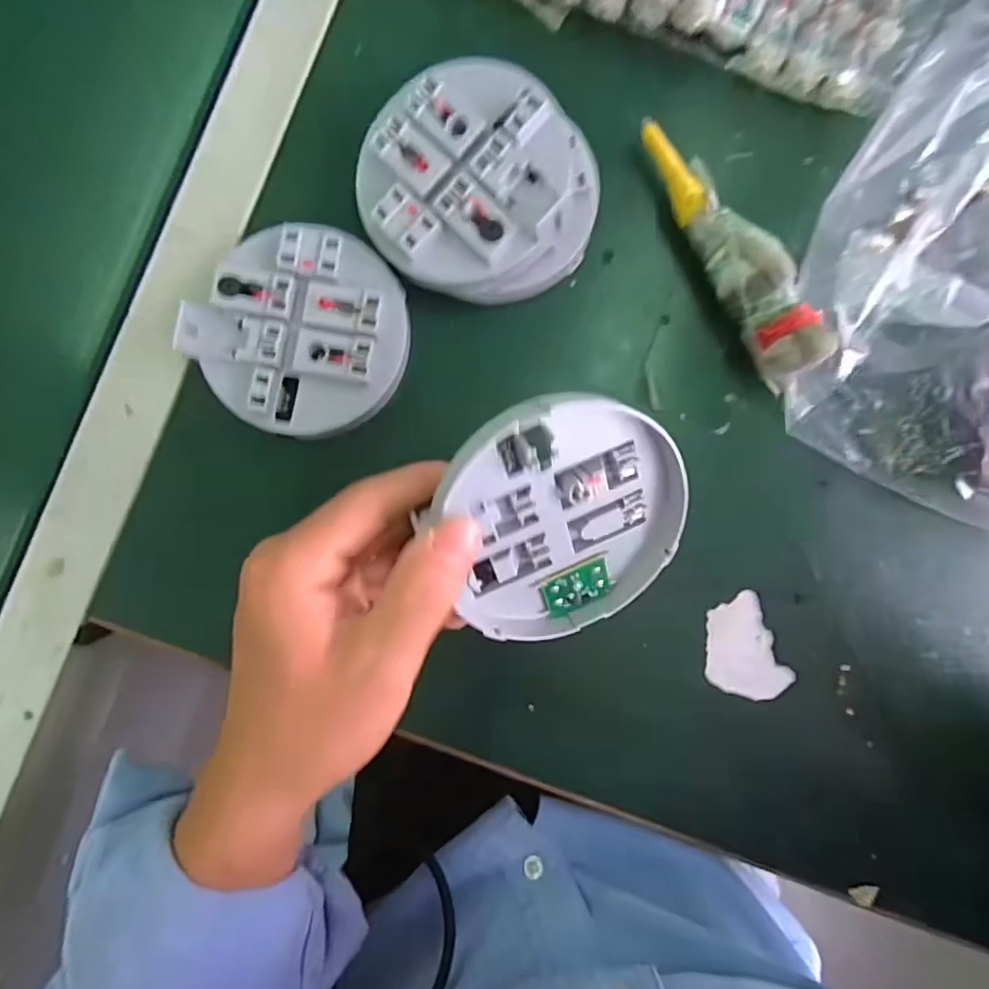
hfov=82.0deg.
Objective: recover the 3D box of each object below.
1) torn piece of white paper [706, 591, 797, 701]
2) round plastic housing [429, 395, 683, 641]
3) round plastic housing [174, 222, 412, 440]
[{"bbox_3d":[0.127,0.082,0.293,0.039,0.004,0.052,-26,88,-1],"label":"torn piece of white paper"},{"bbox_3d":[0.032,0.011,0.228,0.101,0.016,0.104,-8,118,-15],"label":"round plastic housing"},{"bbox_3d":[-0.095,-0.081,0.286,0.097,0.022,0.099,0,88,0],"label":"round plastic housing"}]

